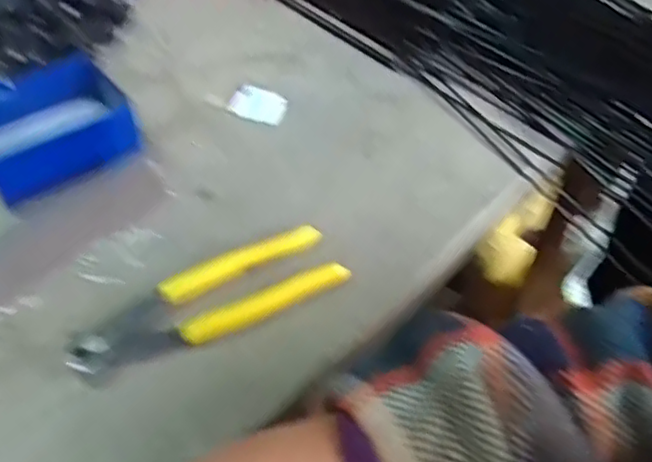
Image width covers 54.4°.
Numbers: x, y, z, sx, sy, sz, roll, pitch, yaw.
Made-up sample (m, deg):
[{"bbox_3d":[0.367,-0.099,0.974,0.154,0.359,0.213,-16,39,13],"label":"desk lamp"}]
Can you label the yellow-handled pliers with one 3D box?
[{"bbox_3d":[-0.070,0.040,0.386,0.162,0.014,0.059,-19,51,-19],"label":"yellow-handled pliers"}]

